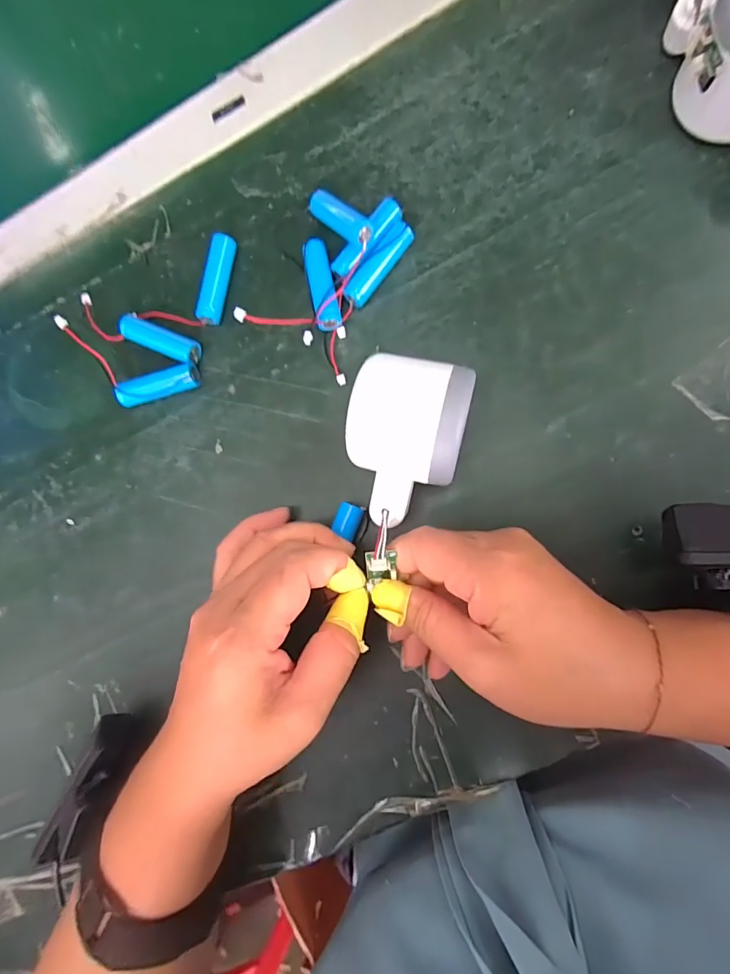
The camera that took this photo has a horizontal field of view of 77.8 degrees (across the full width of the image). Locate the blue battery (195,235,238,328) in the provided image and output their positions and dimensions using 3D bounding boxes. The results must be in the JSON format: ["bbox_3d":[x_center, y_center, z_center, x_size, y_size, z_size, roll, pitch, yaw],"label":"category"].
[{"bbox_3d":[-0.090,-0.127,0.277,0.012,0.014,0.052,13,89,10],"label":"blue battery"}]

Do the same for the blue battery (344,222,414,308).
[{"bbox_3d":[0.009,-0.128,0.263,0.011,0.012,0.051,40,94,9],"label":"blue battery"}]

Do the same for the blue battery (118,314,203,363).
[{"bbox_3d":[-0.126,-0.091,0.280,0.051,0.012,0.015,23,91,10],"label":"blue battery"}]

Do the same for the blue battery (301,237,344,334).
[{"bbox_3d":[-0.025,-0.118,0.264,0.014,0.019,0.053,-15,85,8],"label":"blue battery"}]

